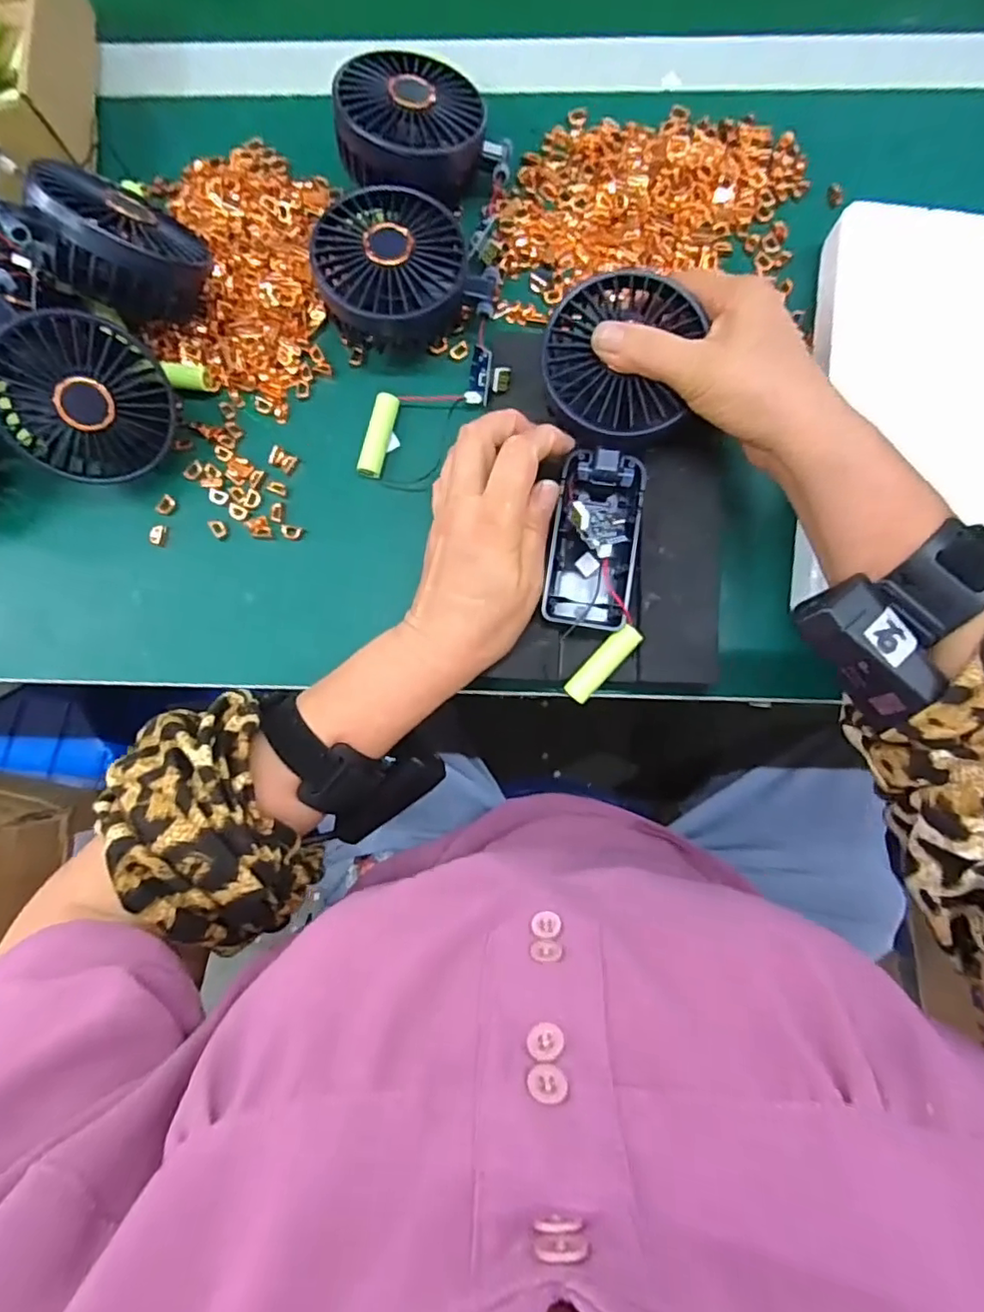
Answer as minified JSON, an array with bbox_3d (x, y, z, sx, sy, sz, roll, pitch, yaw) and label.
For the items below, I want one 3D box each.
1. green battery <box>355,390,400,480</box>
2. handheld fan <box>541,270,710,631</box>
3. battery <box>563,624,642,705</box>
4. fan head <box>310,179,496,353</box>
[{"bbox_3d":[-0.070,-0.135,0.370,0.014,0.014,0.052,15,84,4],"label":"green battery"},{"bbox_3d":[0.061,-0.106,0.316,0.070,0.044,0.179,5,97,4],"label":"handheld fan"},{"bbox_3d":[0.061,0.004,0.329,0.014,0.014,0.049,43,87,6],"label":"battery"},{"bbox_3d":[-0.048,-0.224,0.350,0.097,0.047,0.080,2,84,3],"label":"fan head"}]

